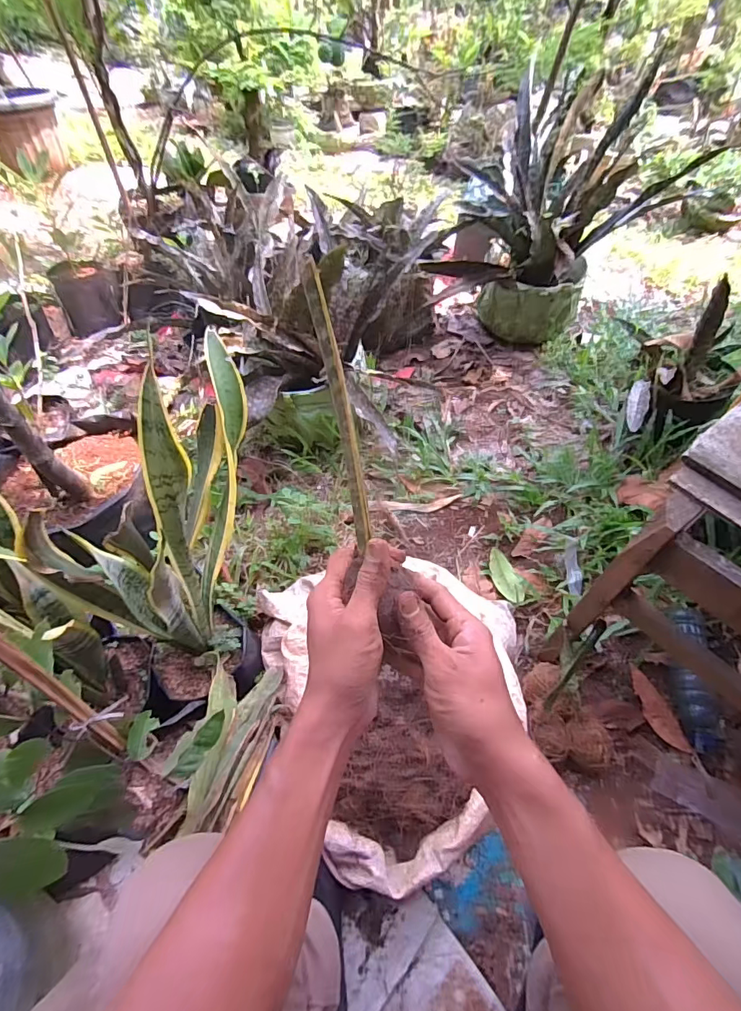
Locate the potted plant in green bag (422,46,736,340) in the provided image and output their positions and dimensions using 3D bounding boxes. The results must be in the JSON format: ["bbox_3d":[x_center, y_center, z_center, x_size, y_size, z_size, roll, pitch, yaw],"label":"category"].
[{"bbox_3d":[0.483,-0.798,1.297,0.533,0.536,0.418,4,52,5],"label":"potted plant in green bag"}]

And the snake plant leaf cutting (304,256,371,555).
[{"bbox_3d":[-0.018,-0.058,0.295,0.012,0.180,0.007,-14,17,-9],"label":"snake plant leaf cutting"}]

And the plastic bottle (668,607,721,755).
[{"bbox_3d":[0.537,0.286,0.758,0.063,0.053,0.222,7,67,7],"label":"plastic bottle"}]

